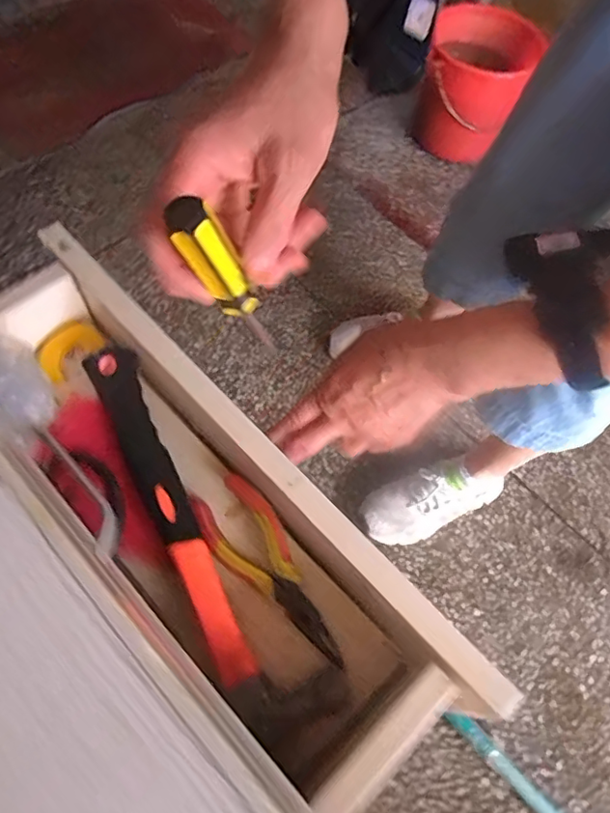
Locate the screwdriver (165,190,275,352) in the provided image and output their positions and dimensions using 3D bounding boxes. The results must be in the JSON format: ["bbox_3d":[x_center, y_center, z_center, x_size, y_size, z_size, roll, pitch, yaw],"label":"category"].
[{"bbox_3d":[-0.038,-0.061,0.289,0.020,0.122,0.018,-29,67,2],"label":"screwdriver"}]

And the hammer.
[{"bbox_3d":[-0.086,0.082,0.424,0.082,0.043,0.335,-28,68,-16],"label":"hammer"}]

